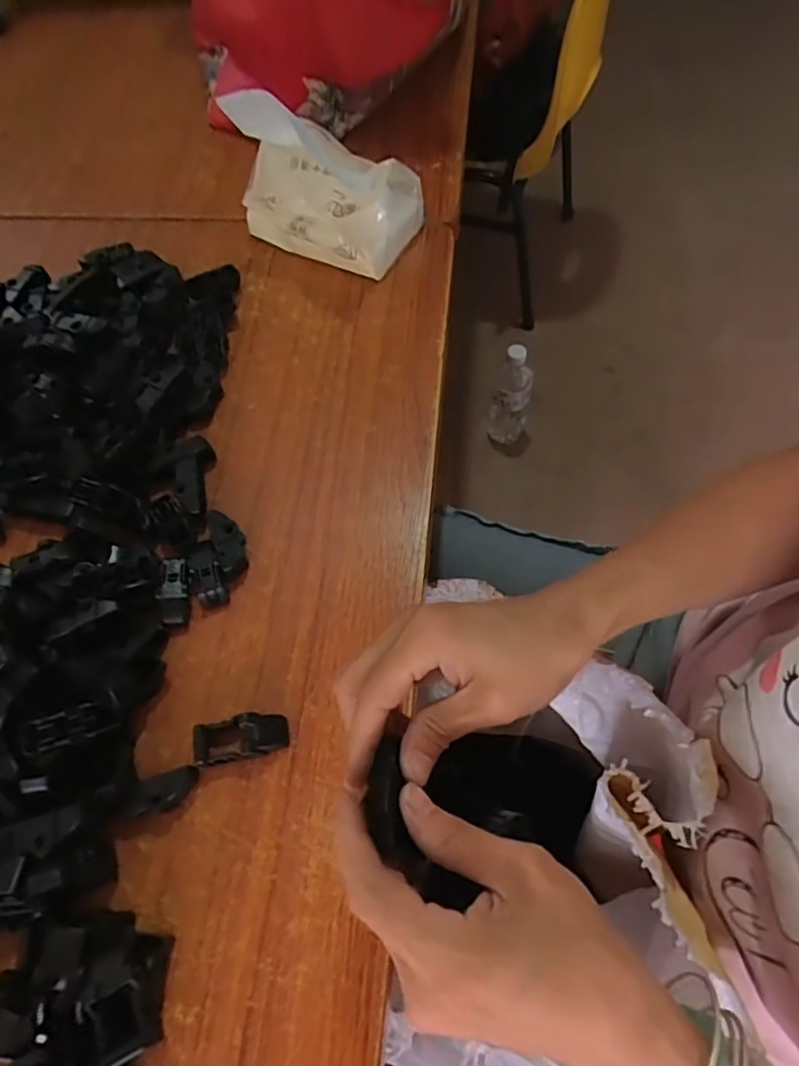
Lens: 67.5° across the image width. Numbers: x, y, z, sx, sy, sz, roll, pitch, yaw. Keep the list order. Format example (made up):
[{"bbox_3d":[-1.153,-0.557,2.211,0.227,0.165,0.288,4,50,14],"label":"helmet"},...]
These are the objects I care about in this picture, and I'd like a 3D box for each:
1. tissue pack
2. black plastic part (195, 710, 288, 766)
[{"bbox_3d":[-0.058,-0.292,0.484,0.130,0.115,0.088,28,68,16],"label":"tissue pack"},{"bbox_3d":[-0.089,0.114,0.335,0.049,0.018,0.021,-13,63,-3],"label":"black plastic part"}]

